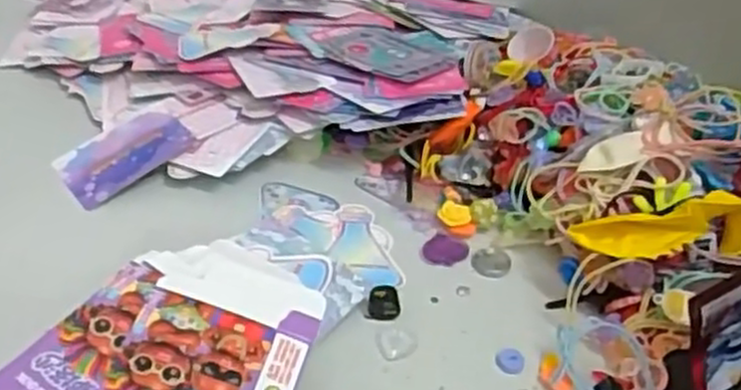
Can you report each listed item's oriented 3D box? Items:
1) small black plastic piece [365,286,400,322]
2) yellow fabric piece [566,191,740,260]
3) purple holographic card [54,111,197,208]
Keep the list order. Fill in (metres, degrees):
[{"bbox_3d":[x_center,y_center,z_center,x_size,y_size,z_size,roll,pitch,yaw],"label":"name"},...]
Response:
[{"bbox_3d":[0.008,0.063,0.459,0.020,0.013,0.018,5,40,-1],"label":"small black plastic piece"},{"bbox_3d":[0.164,0.023,0.440,0.093,0.033,0.026,-7,40,12],"label":"yellow fabric piece"},{"bbox_3d":[-0.176,-0.031,0.550,0.087,0.007,0.068,-36,50,-21],"label":"purple holographic card"}]

